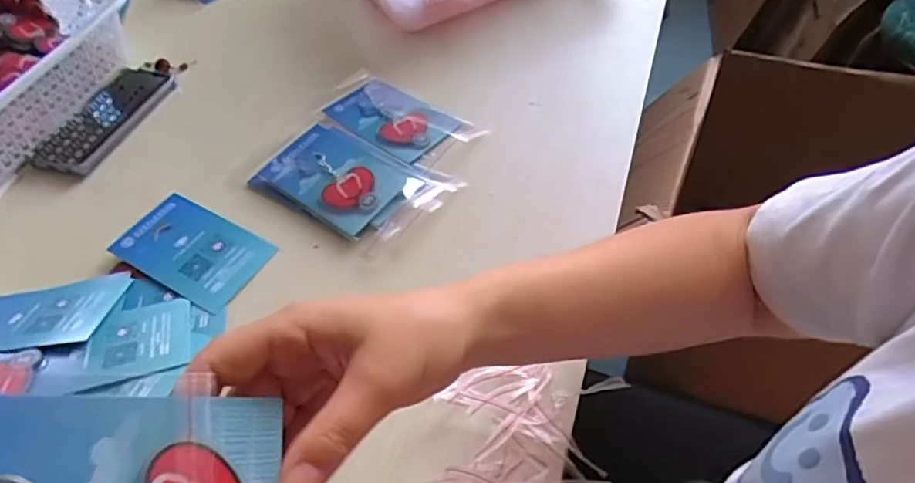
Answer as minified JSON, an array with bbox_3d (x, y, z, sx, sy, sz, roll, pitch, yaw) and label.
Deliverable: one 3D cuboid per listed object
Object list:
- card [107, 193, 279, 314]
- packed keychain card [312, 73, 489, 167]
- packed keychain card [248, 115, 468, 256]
[{"bbox_3d":[-0.234,0.006,0.513,0.131,0.005,0.079,25,55,18],"label":"card"},{"bbox_3d":[-0.070,-0.133,0.604,0.192,0.008,0.085,34,63,28],"label":"packed keychain card"},{"bbox_3d":[-0.102,-0.059,0.544,0.182,0.016,0.104,27,60,25],"label":"packed keychain card"}]

